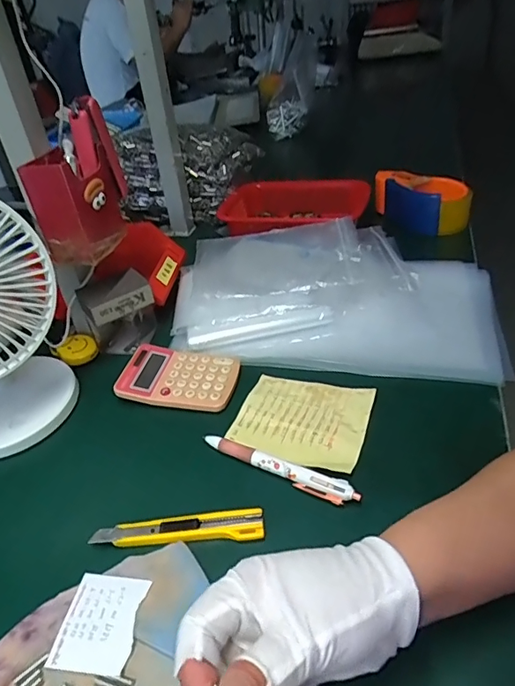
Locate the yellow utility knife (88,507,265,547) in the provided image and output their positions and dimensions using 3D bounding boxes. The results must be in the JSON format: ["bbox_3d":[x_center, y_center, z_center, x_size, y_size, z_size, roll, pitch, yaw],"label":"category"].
[{"bbox_3d":[-0.059,0.141,0.373,0.128,0.008,0.021,-7,36,2],"label":"yellow utility knife"}]

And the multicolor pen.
[{"bbox_3d":[0.016,0.101,0.410,0.140,0.014,0.015,16,43,29],"label":"multicolor pen"}]

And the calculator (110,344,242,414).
[{"bbox_3d":[-0.079,0.034,0.508,0.115,0.015,0.074,2,38,14],"label":"calculator"}]

